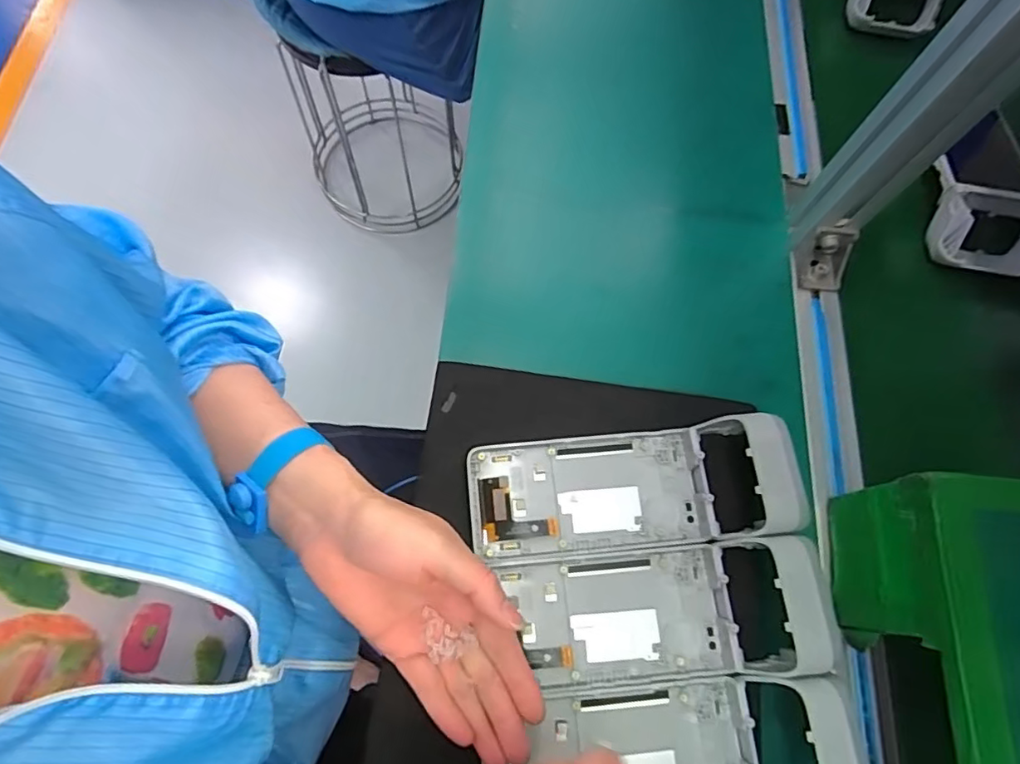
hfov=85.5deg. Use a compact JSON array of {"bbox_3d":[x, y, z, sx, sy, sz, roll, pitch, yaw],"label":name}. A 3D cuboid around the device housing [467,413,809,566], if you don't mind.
[{"bbox_3d":[0.083,0.073,0.378,0.220,0.042,0.080,-5,73,-3],"label":"device housing"}]

